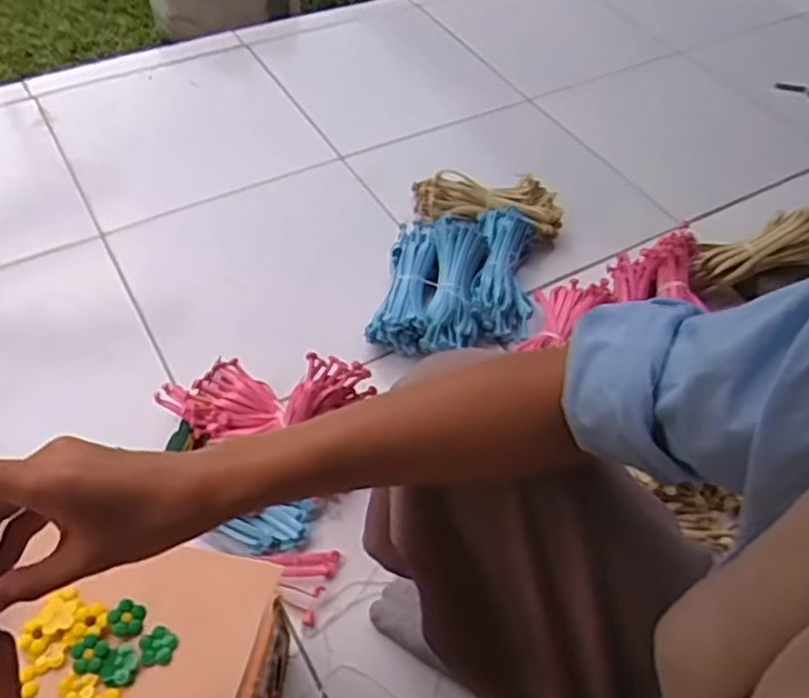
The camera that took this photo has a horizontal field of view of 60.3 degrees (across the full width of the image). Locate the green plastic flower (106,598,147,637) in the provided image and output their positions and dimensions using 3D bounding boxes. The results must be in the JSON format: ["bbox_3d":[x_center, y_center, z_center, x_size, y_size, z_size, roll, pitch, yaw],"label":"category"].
[{"bbox_3d":[-0.182,0.177,0.457,0.023,0.006,0.021,18,53,10],"label":"green plastic flower"}]

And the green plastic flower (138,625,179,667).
[{"bbox_3d":[-0.160,0.192,0.449,0.023,0.004,0.023,2,52,-2],"label":"green plastic flower"}]

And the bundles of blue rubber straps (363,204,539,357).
[{"bbox_3d":[0.076,-0.102,0.941,0.199,0.061,0.252,12,52,5],"label":"bundles of blue rubber straps"}]

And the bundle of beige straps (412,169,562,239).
[{"bbox_3d":[0.123,-0.217,1.046,0.224,0.063,0.076,8,52,2],"label":"bundle of beige straps"}]

